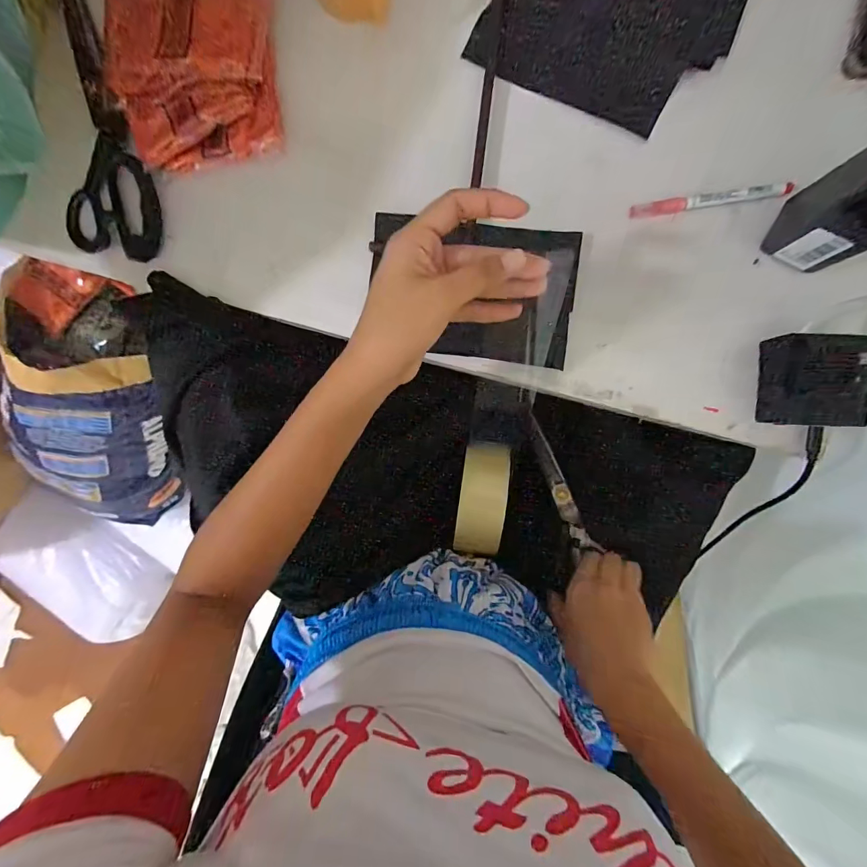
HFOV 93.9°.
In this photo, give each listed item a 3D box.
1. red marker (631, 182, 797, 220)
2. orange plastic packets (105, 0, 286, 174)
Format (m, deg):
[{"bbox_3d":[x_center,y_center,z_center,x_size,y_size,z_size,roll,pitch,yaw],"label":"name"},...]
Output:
[{"bbox_3d":[0.251,-0.212,0.368,0.140,0.012,0.014,-7,92,1],"label":"red marker"},{"bbox_3d":[-0.212,-0.327,0.360,0.147,0.029,0.155,-5,92,1],"label":"orange plastic packets"}]

